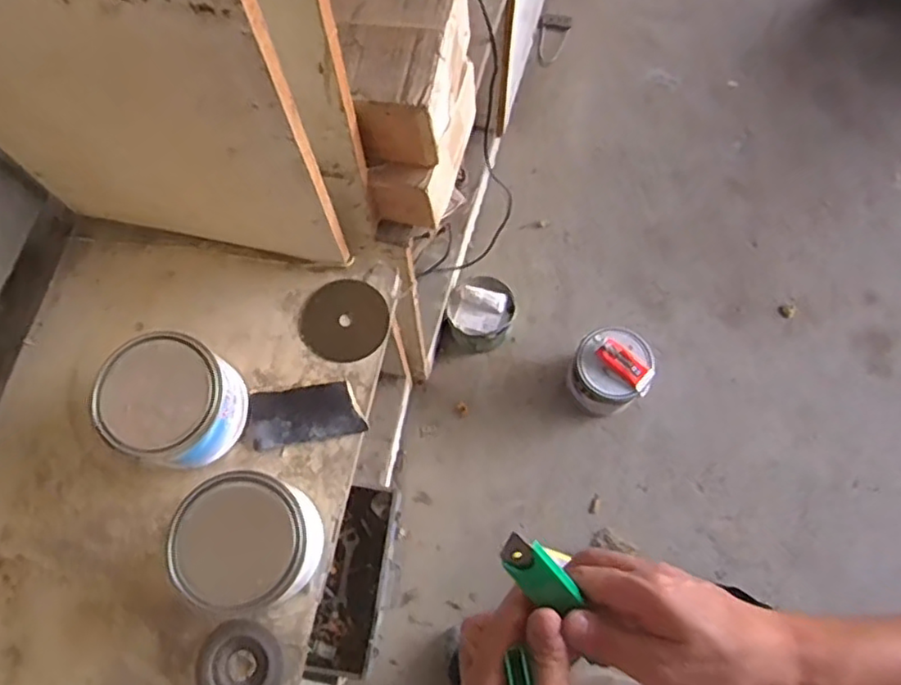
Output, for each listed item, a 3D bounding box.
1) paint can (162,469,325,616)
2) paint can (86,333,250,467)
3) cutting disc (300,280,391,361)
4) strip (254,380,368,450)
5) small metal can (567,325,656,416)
[{"bbox_3d":[-0.205,0.202,0.659,0.122,0.104,0.124,-1,72,2],"label":"paint can"},{"bbox_3d":[-0.300,0.064,0.709,0.134,0.096,0.125,-1,72,2],"label":"paint can"},{"bbox_3d":[-0.130,-0.028,0.794,0.105,0.004,0.103,1,70,-2],"label":"cutting disc"},{"bbox_3d":[-0.167,0.082,0.753,0.126,0.012,0.064,-10,72,-1],"label":"strip"},{"bbox_3d":[0.343,0.063,1.407,0.157,0.181,0.159,-1,72,2],"label":"small metal can"}]

